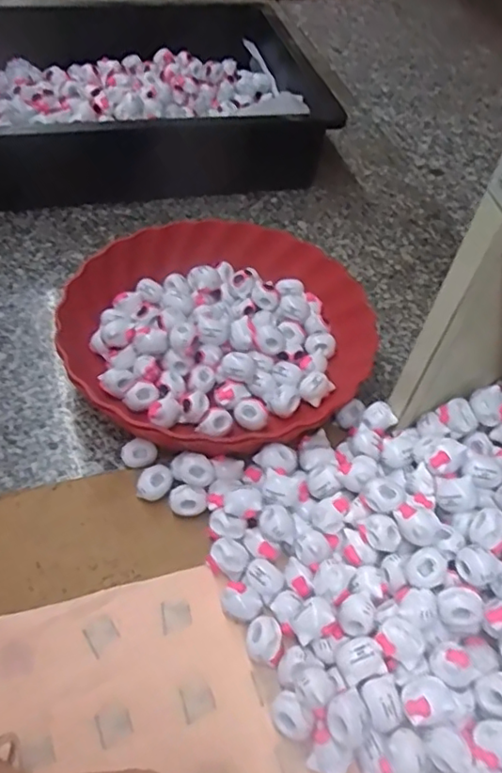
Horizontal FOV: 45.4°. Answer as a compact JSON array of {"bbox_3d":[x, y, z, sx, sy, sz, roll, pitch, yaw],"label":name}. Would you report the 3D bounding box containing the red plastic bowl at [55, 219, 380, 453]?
[{"bbox_3d":[-0.027,-0.048,0.490,0.244,0.049,0.229,2,48,-2],"label":"red plastic bowl"}]

